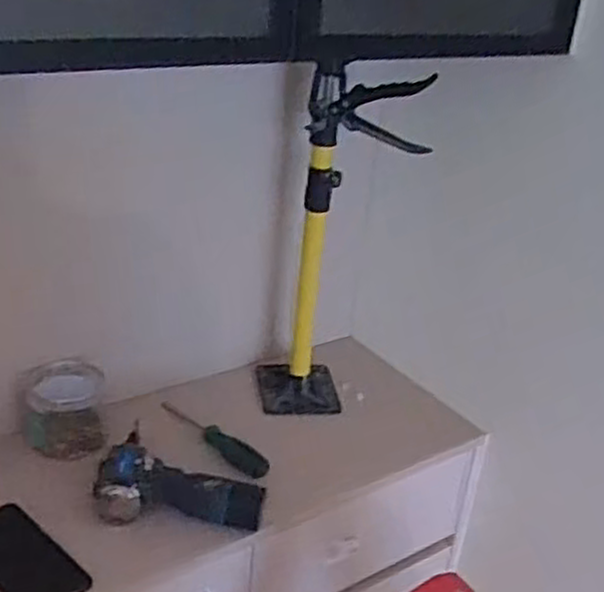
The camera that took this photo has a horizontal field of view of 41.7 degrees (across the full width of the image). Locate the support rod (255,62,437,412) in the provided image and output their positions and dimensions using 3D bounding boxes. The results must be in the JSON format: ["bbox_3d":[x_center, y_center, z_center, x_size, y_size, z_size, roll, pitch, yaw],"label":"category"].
[{"bbox_3d":[0.051,-0.068,1.149,0.197,0.501,0.120,3,28,-3],"label":"support rod"}]

